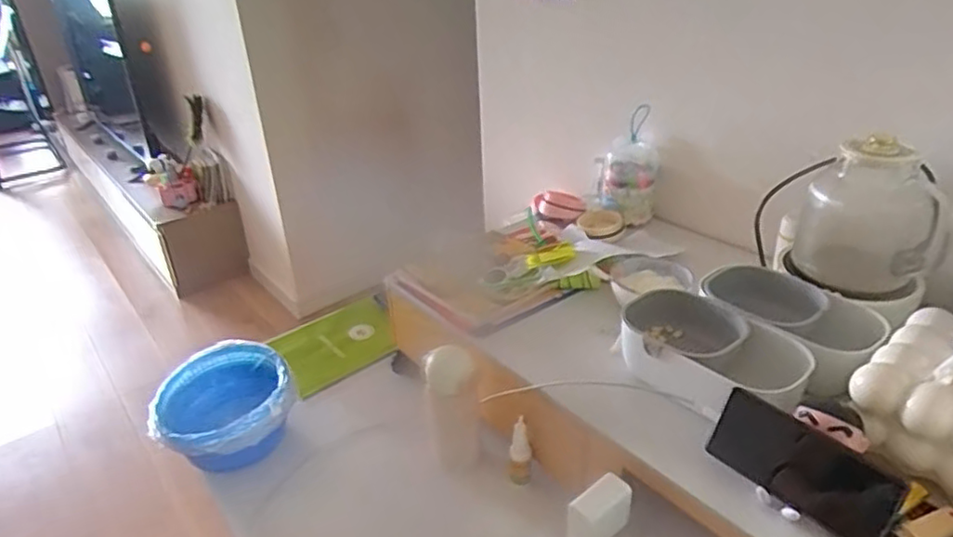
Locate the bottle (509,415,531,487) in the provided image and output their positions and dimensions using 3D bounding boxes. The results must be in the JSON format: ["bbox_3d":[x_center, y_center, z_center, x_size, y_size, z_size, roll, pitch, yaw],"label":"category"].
[{"bbox_3d":[0.058,0.243,0.832,0.027,0.091,0.025,1,29,7],"label":"bottle"}]

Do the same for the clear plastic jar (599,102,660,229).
[{"bbox_3d":[0.273,-0.186,1.134,0.097,0.196,0.087,3,30,10],"label":"clear plastic jar"}]

